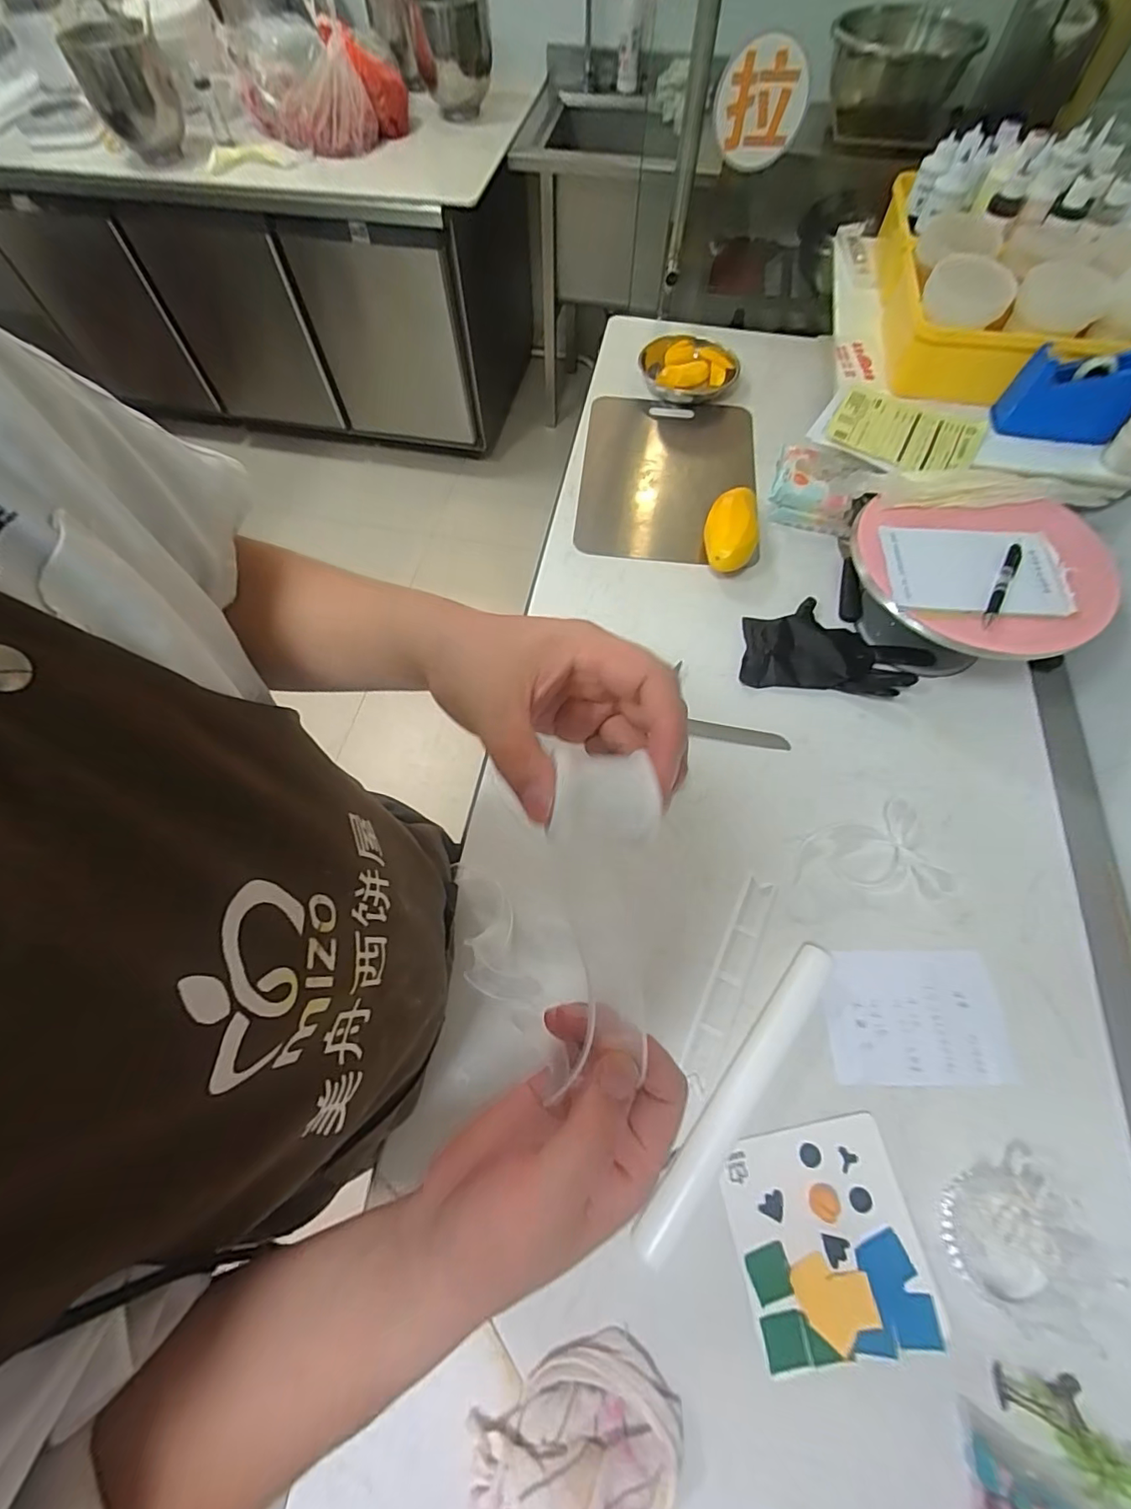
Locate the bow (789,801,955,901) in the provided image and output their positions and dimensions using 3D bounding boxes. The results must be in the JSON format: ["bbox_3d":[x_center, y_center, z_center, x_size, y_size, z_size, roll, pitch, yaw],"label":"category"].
[{"bbox_3d":[0.354,0.124,0.611,0.166,0.027,0.110,-14,66,-5],"label":"bow"}]

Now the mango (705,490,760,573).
[{"bbox_3d":[0.251,-0.339,0.796,0.078,0.060,0.171,15,67,6],"label":"mango"}]

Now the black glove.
[{"bbox_3d":[0.372,-0.147,0.730,0.241,0.029,0.145,10,66,5],"label":"black glove"}]

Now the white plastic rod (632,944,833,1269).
[{"bbox_3d":[0.174,0.332,0.522,0.036,0.023,0.322,38,71,16],"label":"white plastic rod"}]

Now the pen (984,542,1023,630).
[{"bbox_3d":[0.500,-0.193,0.601,0.016,0.015,0.119,27,69,11],"label":"pen"}]

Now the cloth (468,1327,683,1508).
[{"bbox_3d":[0.017,0.565,0.400,0.168,0.045,0.154,-28,68,-11],"label":"cloth"}]

